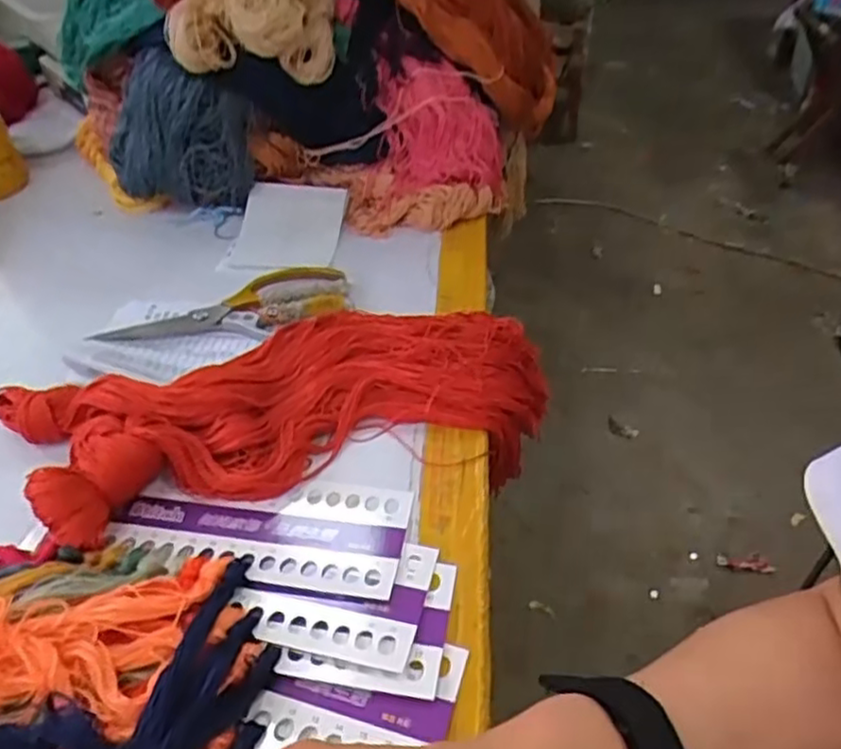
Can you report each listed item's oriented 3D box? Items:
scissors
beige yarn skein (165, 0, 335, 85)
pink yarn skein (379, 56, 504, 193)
[{"bbox_3d":[-0.171,-0.059,0.615,0.217,0.017,0.072,-14,44,-12],"label":"scissors"},{"bbox_3d":[-0.167,-0.356,0.680,0.134,0.137,0.117,5,43,9],"label":"beige yarn skein"},{"bbox_3d":[0.022,-0.276,0.756,0.124,0.102,0.118,-8,43,-6],"label":"pink yarn skein"}]

